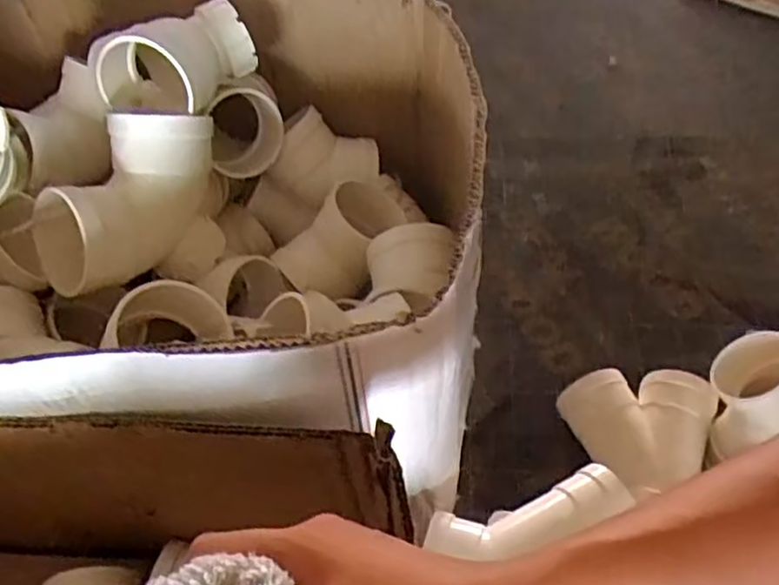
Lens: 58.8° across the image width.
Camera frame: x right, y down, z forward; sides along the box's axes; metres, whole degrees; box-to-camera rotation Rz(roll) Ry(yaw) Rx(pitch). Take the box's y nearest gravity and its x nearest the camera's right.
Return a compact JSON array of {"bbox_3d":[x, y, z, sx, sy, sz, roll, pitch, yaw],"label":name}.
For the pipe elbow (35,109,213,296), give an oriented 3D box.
[{"bbox_3d":[-0.205,-0.077,0.547,0.074,0.078,0.166,30,58,25],"label":"pipe elbow"}]

